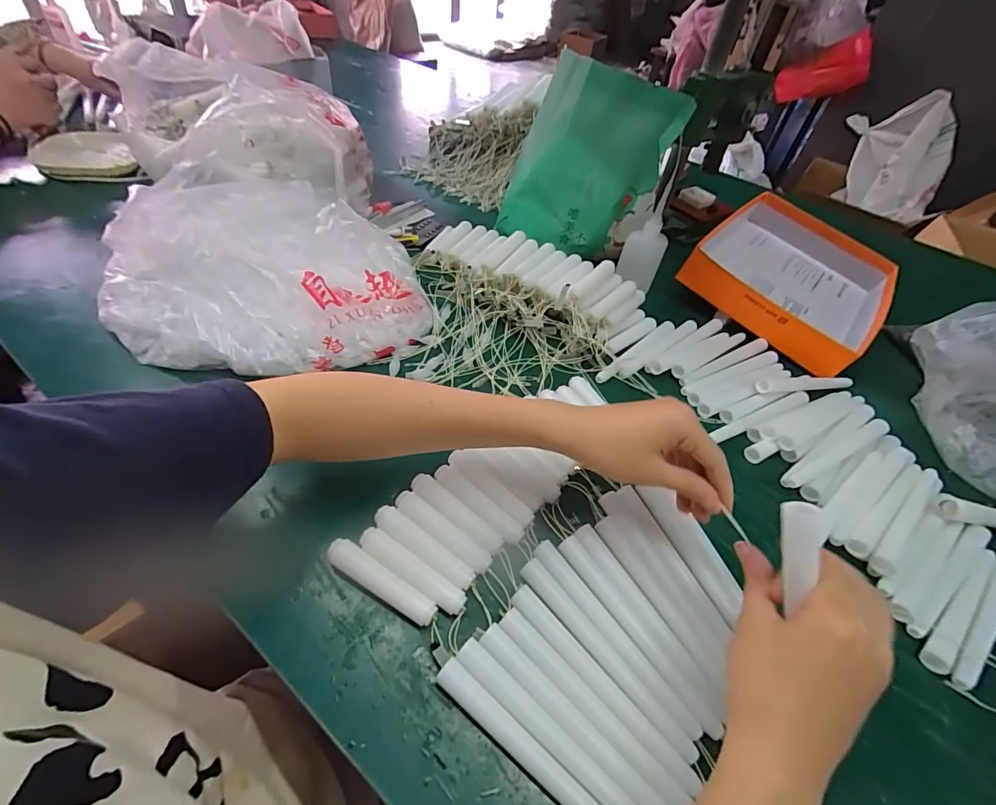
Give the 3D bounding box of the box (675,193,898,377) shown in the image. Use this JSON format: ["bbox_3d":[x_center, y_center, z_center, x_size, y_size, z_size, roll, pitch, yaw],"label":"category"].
[{"bbox_3d":[0.420,-0.187,0.634,0.239,0.061,0.312,39,54,23],"label":"box"}]

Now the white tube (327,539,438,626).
[{"bbox_3d":[-0.084,0.129,0.318,0.089,0.017,0.018,29,51,16],"label":"white tube"}]

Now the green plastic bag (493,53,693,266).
[{"bbox_3d":[0.109,-0.319,0.604,0.188,0.242,0.092,36,48,12],"label":"green plastic bag"}]

